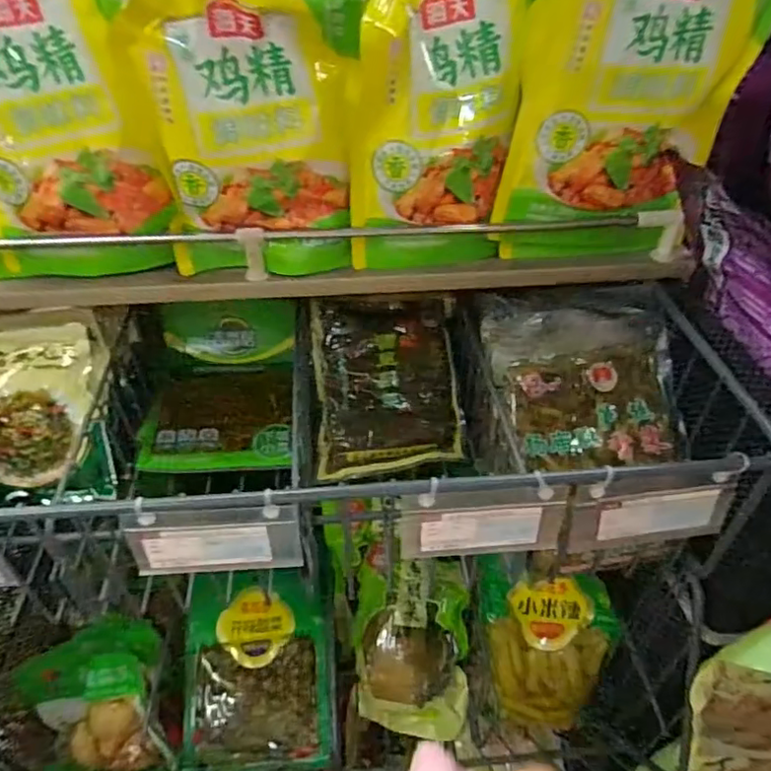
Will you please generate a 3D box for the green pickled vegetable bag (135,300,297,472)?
[{"bbox_3d":[-0.155,-0.003,0.559,0.132,0.064,0.178,-4,42,-4],"label":"green pickled vegetable bag"}]

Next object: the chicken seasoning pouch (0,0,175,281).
[{"bbox_3d":[-0.230,-0.173,0.395,0.145,0.220,0.048,1,42,2],"label":"chicken seasoning pouch"}]

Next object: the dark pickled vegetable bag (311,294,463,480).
[{"bbox_3d":[0.001,-0.002,0.536,0.126,0.026,0.160,-4,76,3],"label":"dark pickled vegetable bag"}]

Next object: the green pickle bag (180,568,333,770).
[{"bbox_3d":[-0.137,0.303,0.634,0.148,0.026,0.196,-3,68,-4],"label":"green pickle bag"}]

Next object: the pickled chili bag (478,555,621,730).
[{"bbox_3d":[0.169,0.275,0.628,0.138,0.023,0.164,4,86,1],"label":"pickled chili bag"}]

